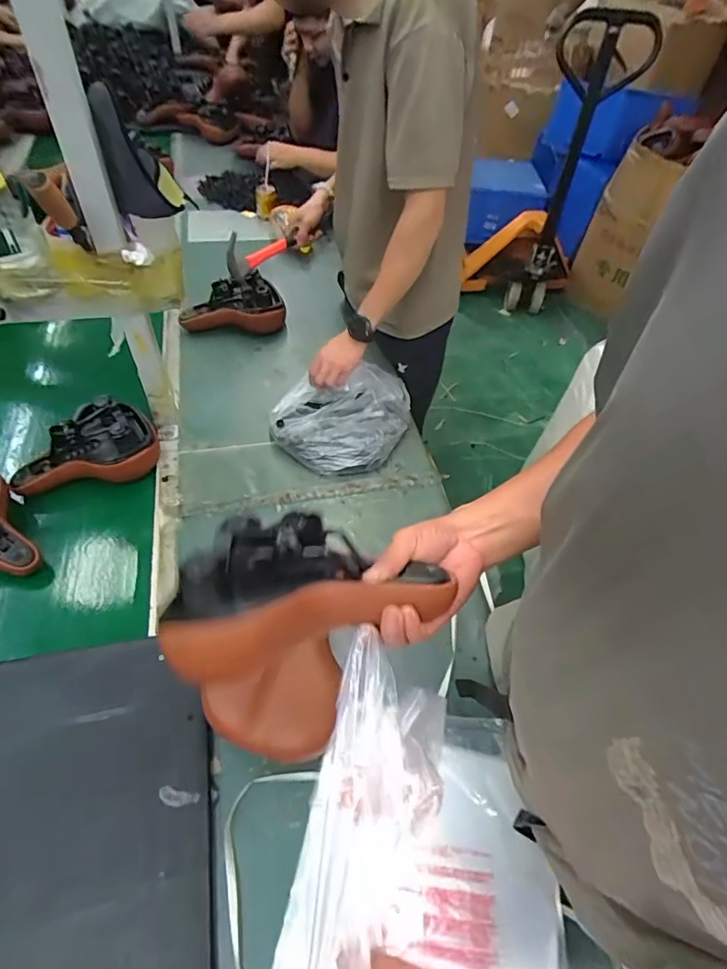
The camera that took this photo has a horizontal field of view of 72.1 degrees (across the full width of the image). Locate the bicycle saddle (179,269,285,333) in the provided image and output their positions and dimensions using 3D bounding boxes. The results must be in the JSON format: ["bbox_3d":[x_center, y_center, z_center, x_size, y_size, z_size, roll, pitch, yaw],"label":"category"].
[{"bbox_3d":[-0.331,-0.439,1.249,0.247,0.103,0.117,-17,54,-19],"label":"bicycle saddle"}]

